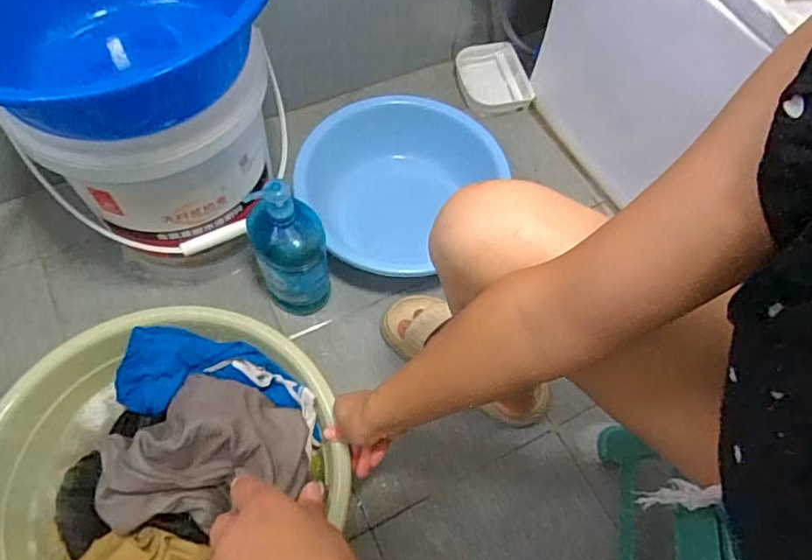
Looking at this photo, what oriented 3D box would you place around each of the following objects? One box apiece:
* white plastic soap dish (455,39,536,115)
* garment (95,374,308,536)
[{"bbox_3d":[0.169,-0.394,1.114,0.133,0.036,0.164,-12,62,-10],"label":"white plastic soap dish"},{"bbox_3d":[-0.216,0.182,0.618,0.204,0.073,0.149,2,61,-3],"label":"garment"}]

